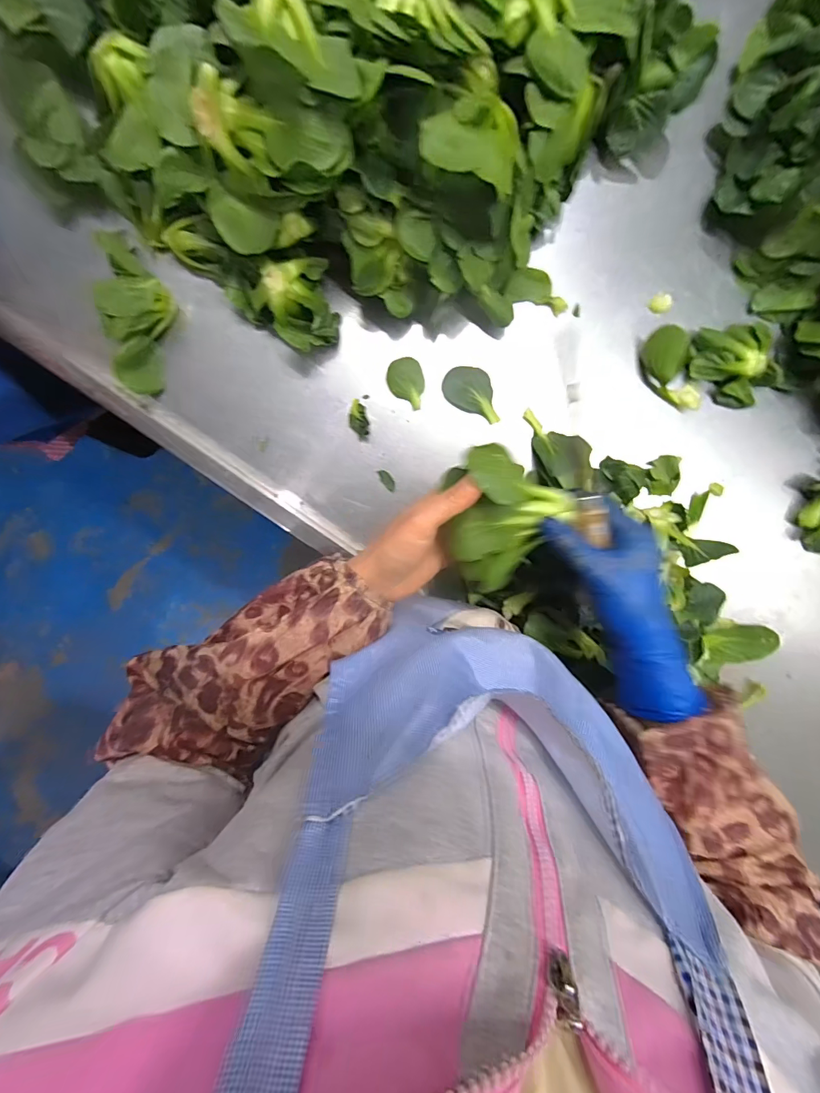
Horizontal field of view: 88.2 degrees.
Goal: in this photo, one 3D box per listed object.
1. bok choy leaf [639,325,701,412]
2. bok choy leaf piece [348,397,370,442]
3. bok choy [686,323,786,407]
[{"bbox_3d":[0.253,-0.169,0.410,0.030,0.037,0.083,-35,112,5],"label":"bok choy leaf"},{"bbox_3d":[-0.052,-0.126,0.422,0.019,0.011,0.041,-12,99,2],"label":"bok choy leaf piece"},{"bbox_3d":[0.317,-0.174,0.405,0.079,0.036,0.075,0,99,0],"label":"bok choy"}]

